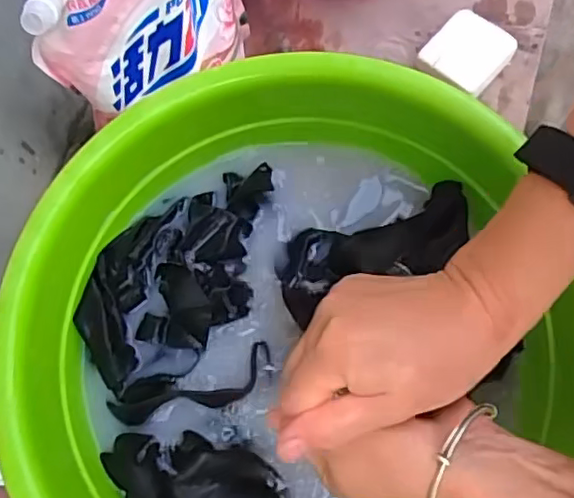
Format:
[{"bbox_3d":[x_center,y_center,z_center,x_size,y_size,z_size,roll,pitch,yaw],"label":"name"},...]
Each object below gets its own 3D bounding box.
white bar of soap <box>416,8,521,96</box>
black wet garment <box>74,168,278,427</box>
[{"bbox_3d":[0.182,-0.198,0.615,0.072,0.018,0.075,43,82,9],"label":"white bar of soap"},{"bbox_3d":[-0.090,0.030,0.485,0.142,0.037,0.195,-1,78,1],"label":"black wet garment"}]

